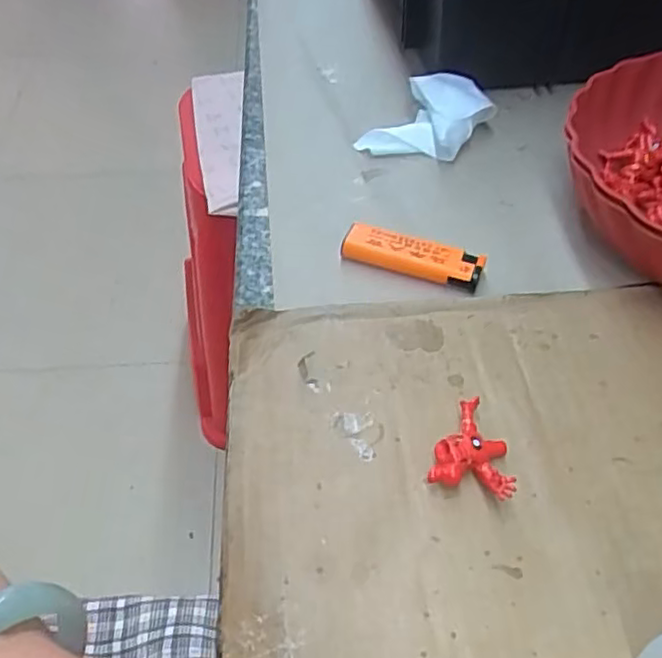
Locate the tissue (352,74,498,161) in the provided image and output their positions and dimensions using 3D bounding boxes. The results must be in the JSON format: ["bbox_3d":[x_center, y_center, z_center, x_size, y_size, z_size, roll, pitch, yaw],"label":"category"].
[{"bbox_3d":[0.068,-0.147,0.461,0.059,0.029,0.084,32,57,25],"label":"tissue"}]

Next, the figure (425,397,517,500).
[{"bbox_3d":[0.065,0.051,0.295,0.034,0.015,0.045,15,51,13],"label":"figure"}]

